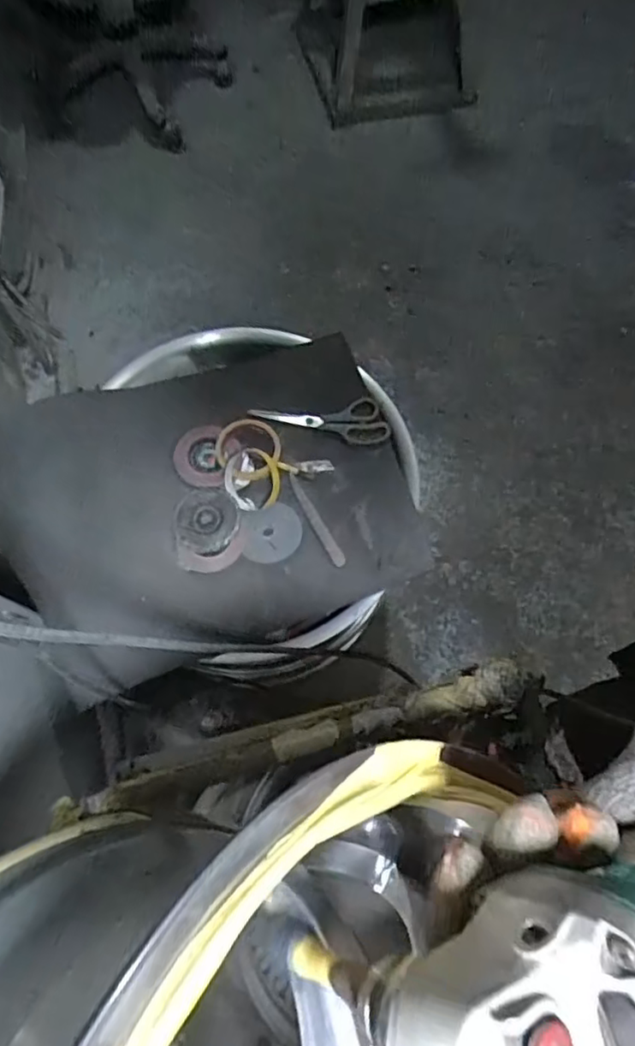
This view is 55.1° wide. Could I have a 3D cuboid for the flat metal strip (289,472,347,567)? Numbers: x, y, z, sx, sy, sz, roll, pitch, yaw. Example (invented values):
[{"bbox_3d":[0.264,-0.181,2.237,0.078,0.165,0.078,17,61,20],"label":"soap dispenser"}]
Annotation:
[{"bbox_3d":[-0.005,-0.006,0.819,0.018,0.006,0.146,-28,74,-11],"label":"flat metal strip"}]

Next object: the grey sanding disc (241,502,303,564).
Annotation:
[{"bbox_3d":[-0.060,0.013,0.809,0.077,0.006,0.077,1,77,-4],"label":"grey sanding disc"}]

